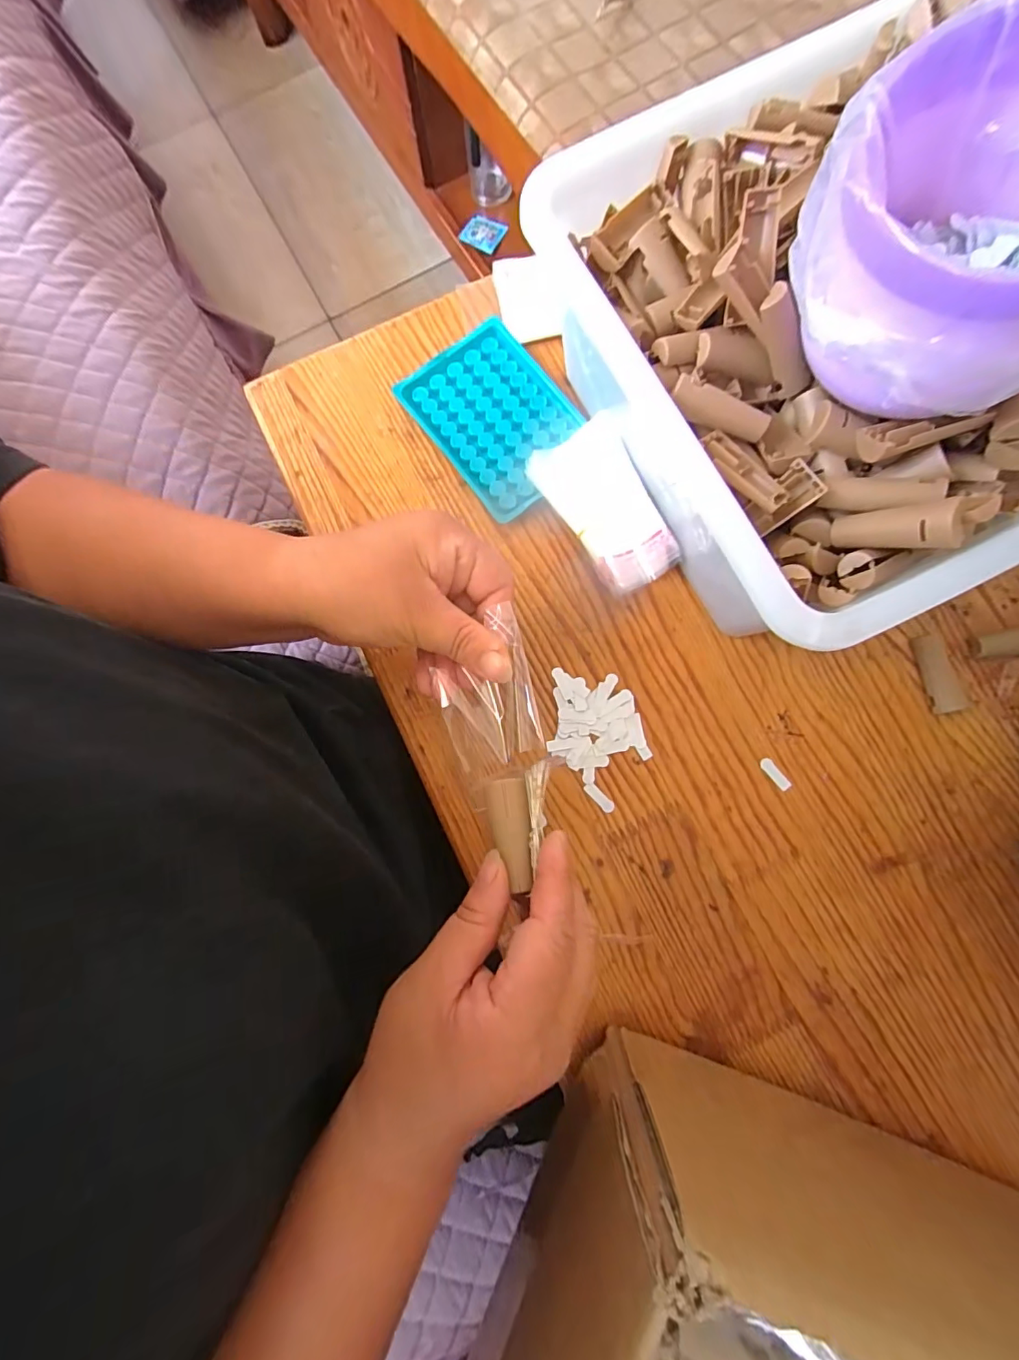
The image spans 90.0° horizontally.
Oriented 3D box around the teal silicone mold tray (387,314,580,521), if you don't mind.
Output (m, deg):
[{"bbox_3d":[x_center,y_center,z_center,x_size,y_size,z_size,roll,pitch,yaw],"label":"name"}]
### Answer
[{"bbox_3d":[-0.007,-0.185,0.363,0.095,0.015,0.128,-39,81,-4],"label":"teal silicone mold tray"}]

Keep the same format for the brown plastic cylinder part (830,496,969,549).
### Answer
[{"bbox_3d":[0.179,-0.070,0.238,0.016,0.050,0.018,32,78,-38],"label":"brown plastic cylinder part"}]

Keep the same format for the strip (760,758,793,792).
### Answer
[{"bbox_3d":[0.168,0.060,0.320,0.008,0.004,0.023,-38,81,-6],"label":"strip"}]

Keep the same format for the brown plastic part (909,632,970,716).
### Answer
[{"bbox_3d":[0.269,-0.004,0.320,0.018,0.010,0.050,-10,81,1],"label":"brown plastic part"}]

